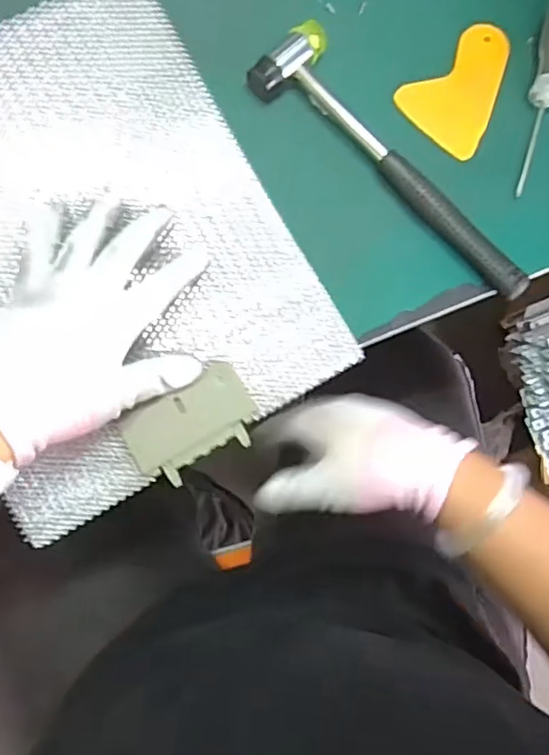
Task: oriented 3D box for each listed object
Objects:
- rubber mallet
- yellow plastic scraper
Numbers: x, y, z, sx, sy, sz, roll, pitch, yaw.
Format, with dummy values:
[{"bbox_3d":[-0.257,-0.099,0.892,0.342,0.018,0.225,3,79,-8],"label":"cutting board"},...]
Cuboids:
[{"bbox_3d":[0.092,-0.155,0.424,0.242,0.022,0.057,41,82,2],"label":"rubber mallet"},{"bbox_3d":[0.147,-0.215,0.447,0.094,0.005,0.071,-41,84,-2],"label":"yellow plastic scraper"}]

